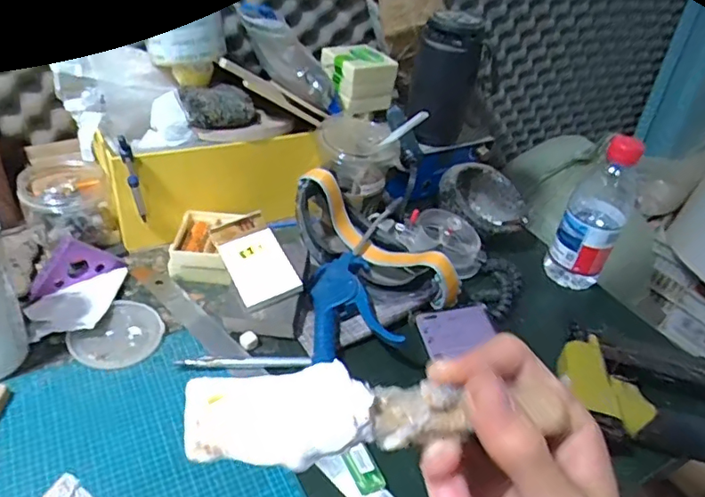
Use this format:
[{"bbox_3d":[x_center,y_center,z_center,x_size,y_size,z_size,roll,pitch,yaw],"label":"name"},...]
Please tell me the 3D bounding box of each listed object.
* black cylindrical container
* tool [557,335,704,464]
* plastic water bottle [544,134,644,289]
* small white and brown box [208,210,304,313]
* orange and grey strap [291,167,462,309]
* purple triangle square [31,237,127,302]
[{"bbox_3d":[0.108,-0.203,0.653,0.075,0.137,0.072,11,37,5],"label":"black cylindrical container"},{"bbox_3d":[0.269,0.136,0.474,0.170,0.041,0.091,11,37,5],"label":"tool"},{"bbox_3d":[0.268,-0.039,0.593,0.063,0.166,0.066,23,39,21],"label":"plastic water bottle"},{"bbox_3d":[-0.096,0.008,0.530,0.057,0.012,0.108,-21,57,-22],"label":"small white and brown box"},{"bbox_3d":[0.023,-0.008,0.564,0.190,0.091,0.056,21,39,18],"label":"orange and grey strap"},{"bbox_3d":[-0.275,0.029,0.542,0.061,0.067,0.018,34,-11,-37],"label":"purple triangle square"}]

